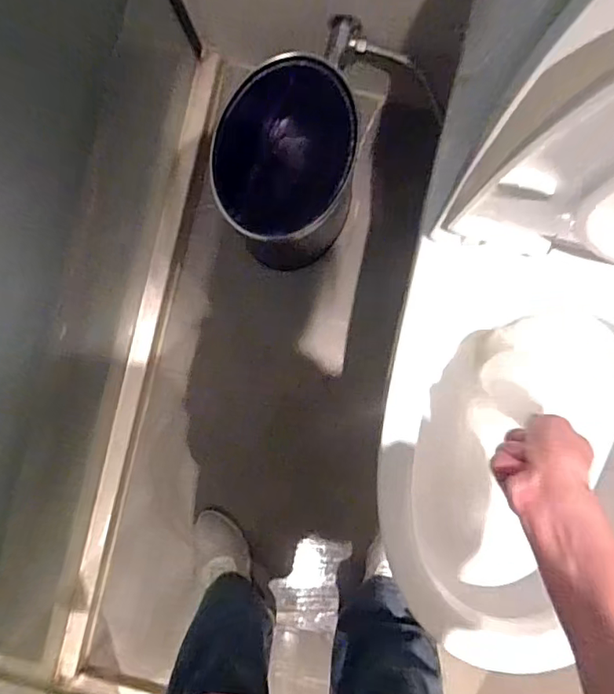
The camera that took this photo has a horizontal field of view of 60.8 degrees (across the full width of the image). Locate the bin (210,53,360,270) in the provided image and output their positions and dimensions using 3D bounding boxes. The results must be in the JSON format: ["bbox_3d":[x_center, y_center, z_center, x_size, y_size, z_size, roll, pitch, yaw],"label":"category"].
[{"bbox_3d":[-0.021,-0.275,0.837,0.197,0.279,0.274,17,92,0],"label":"bin"}]

